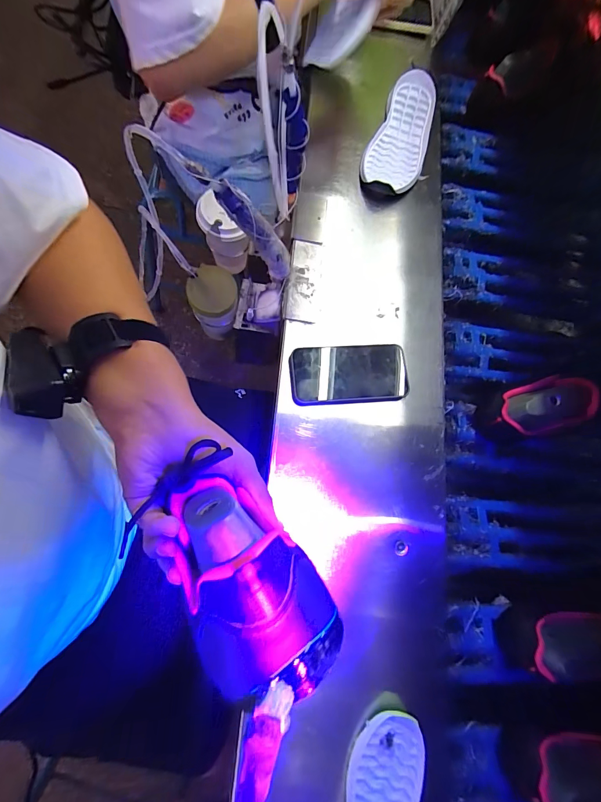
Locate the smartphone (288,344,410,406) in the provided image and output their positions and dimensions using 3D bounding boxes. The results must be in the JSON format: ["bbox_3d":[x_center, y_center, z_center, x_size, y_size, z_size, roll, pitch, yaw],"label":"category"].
[{"bbox_3d":[0.070,-0.037,0.507,0.167,0.015,0.079,-3,78,-8],"label":"smartphone"}]

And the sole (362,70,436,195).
[{"bbox_3d":[0.177,-0.458,0.624,0.091,0.046,0.270,19,70,8],"label":"sole"}]

